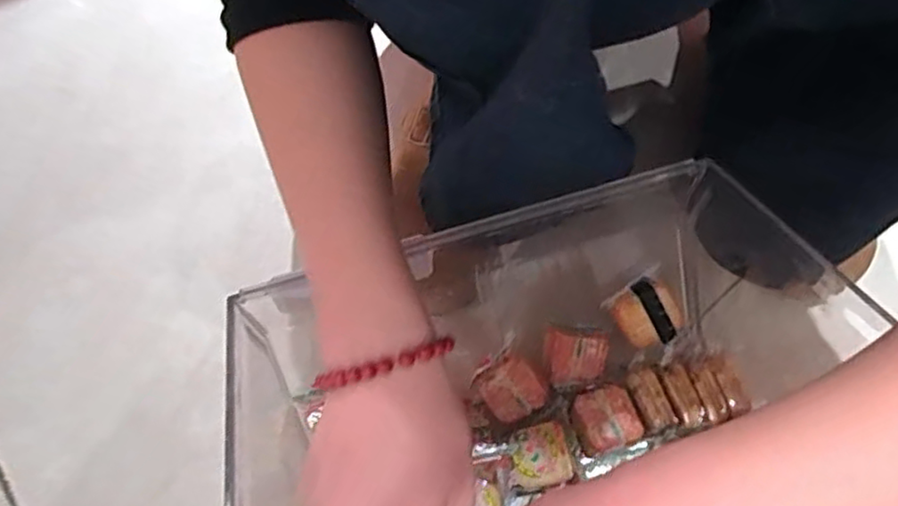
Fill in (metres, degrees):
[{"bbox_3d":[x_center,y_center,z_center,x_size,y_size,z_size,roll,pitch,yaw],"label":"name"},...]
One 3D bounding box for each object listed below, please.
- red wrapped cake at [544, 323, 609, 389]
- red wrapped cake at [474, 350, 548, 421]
[{"bbox_3d":[0.087,0.071,0.437,0.042,0.022,0.035,0,64,2],"label":"red wrapped cake"},{"bbox_3d":[0.042,0.089,0.439,0.038,0.024,0.042,-30,97,7],"label":"red wrapped cake"}]

